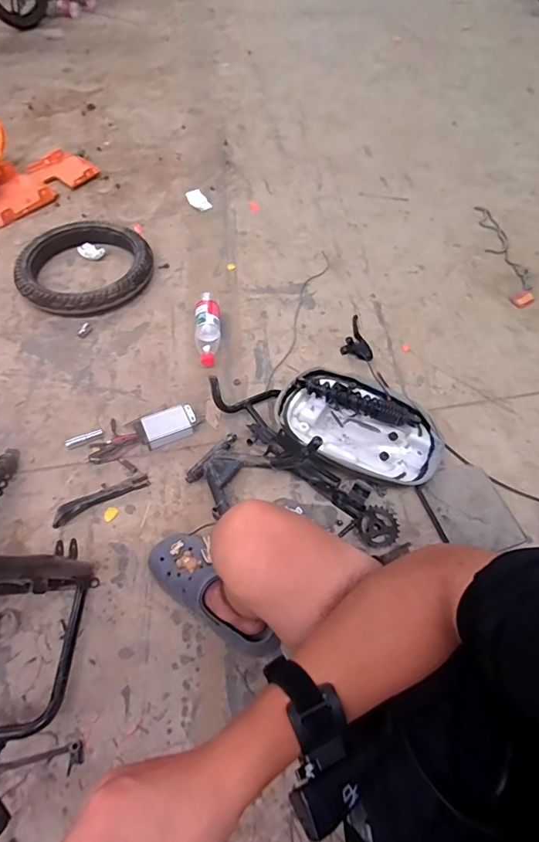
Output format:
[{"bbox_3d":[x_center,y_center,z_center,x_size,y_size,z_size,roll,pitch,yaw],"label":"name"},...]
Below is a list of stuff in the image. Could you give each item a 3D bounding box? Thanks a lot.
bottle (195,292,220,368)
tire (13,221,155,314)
[{"bbox_3d":[-0.159,-0.238,1.134,0.066,0.064,0.214,-2,57,-3],"label":"bottle"},{"bbox_3d":[-0.510,-0.427,1.231,0.357,0.077,0.308,1,57,-3],"label":"tire"}]

